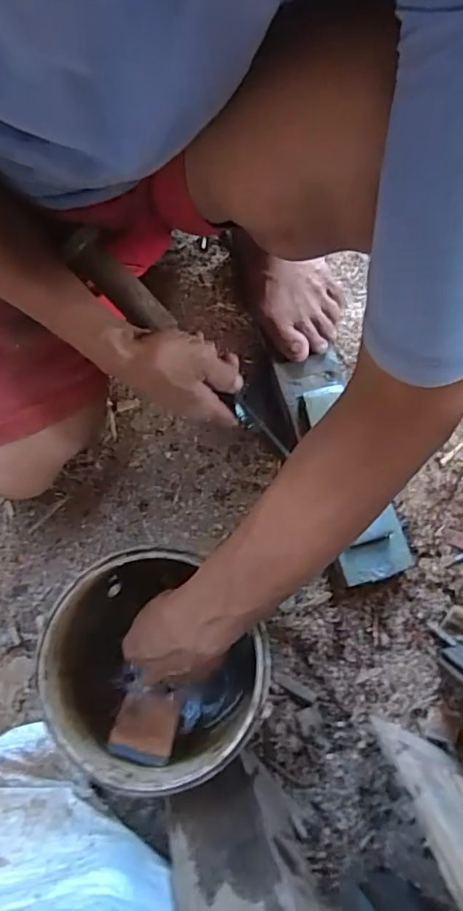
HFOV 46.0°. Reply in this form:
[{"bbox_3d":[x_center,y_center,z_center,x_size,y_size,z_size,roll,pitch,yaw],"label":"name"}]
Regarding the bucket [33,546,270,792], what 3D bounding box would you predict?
[{"bbox_3d":[-0.063,0.182,0.497,0.177,0.158,0.163,0,77,1],"label":"bucket"}]

